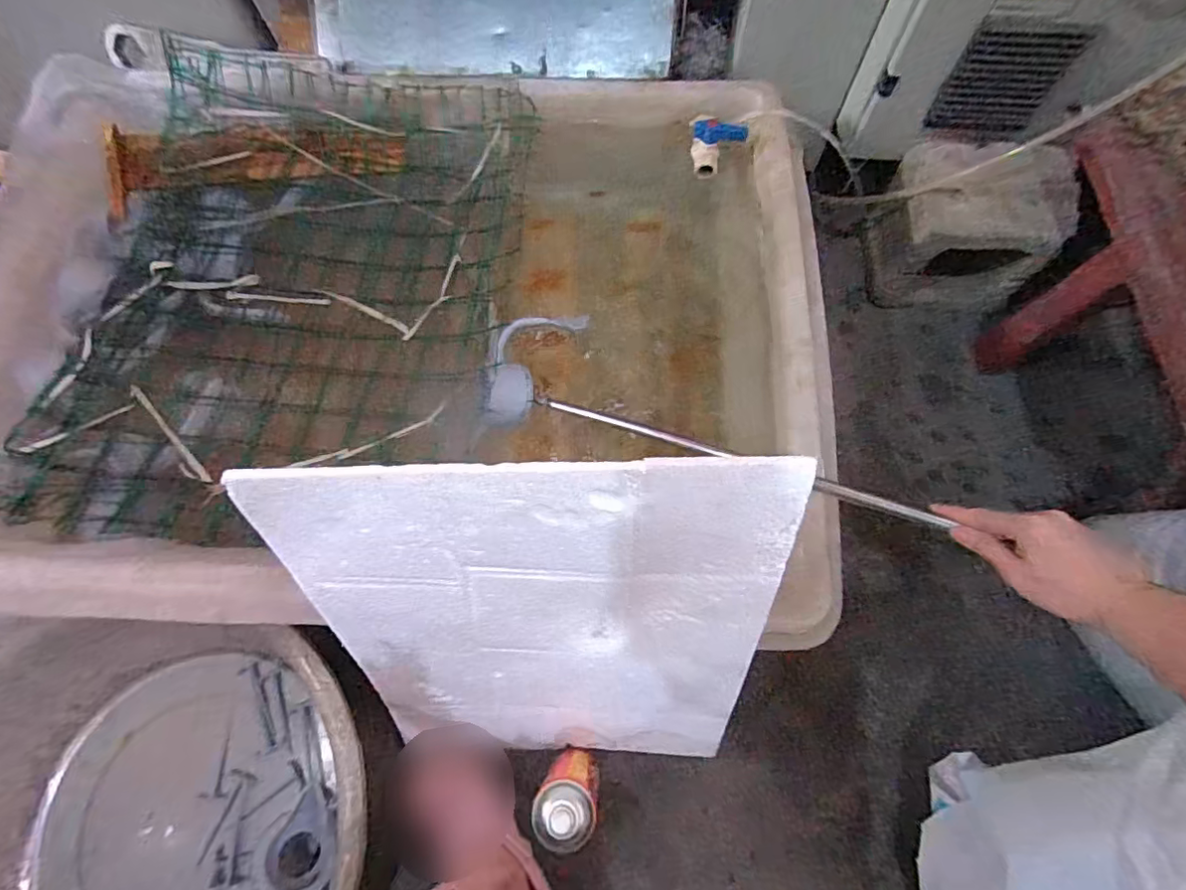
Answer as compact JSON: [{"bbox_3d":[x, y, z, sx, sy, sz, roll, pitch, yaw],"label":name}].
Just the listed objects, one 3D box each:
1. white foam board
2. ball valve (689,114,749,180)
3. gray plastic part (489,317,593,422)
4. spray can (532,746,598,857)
[{"bbox_3d":[-0.039,0.202,0.549,0.400,0.513,0.018,-1,43,2],"label":"white foam board"},{"bbox_3d":[0.180,-0.449,0.822,0.089,0.055,0.077,16,70,7],"label":"ball valve"},{"bbox_3d":[-0.087,-0.116,0.726,0.079,0.042,0.196,27,72,10],"label":"gray plastic part"},{"bbox_3d":[-0.027,0.395,0.631,0.063,0.211,0.062,0,69,1],"label":"spray can"}]

